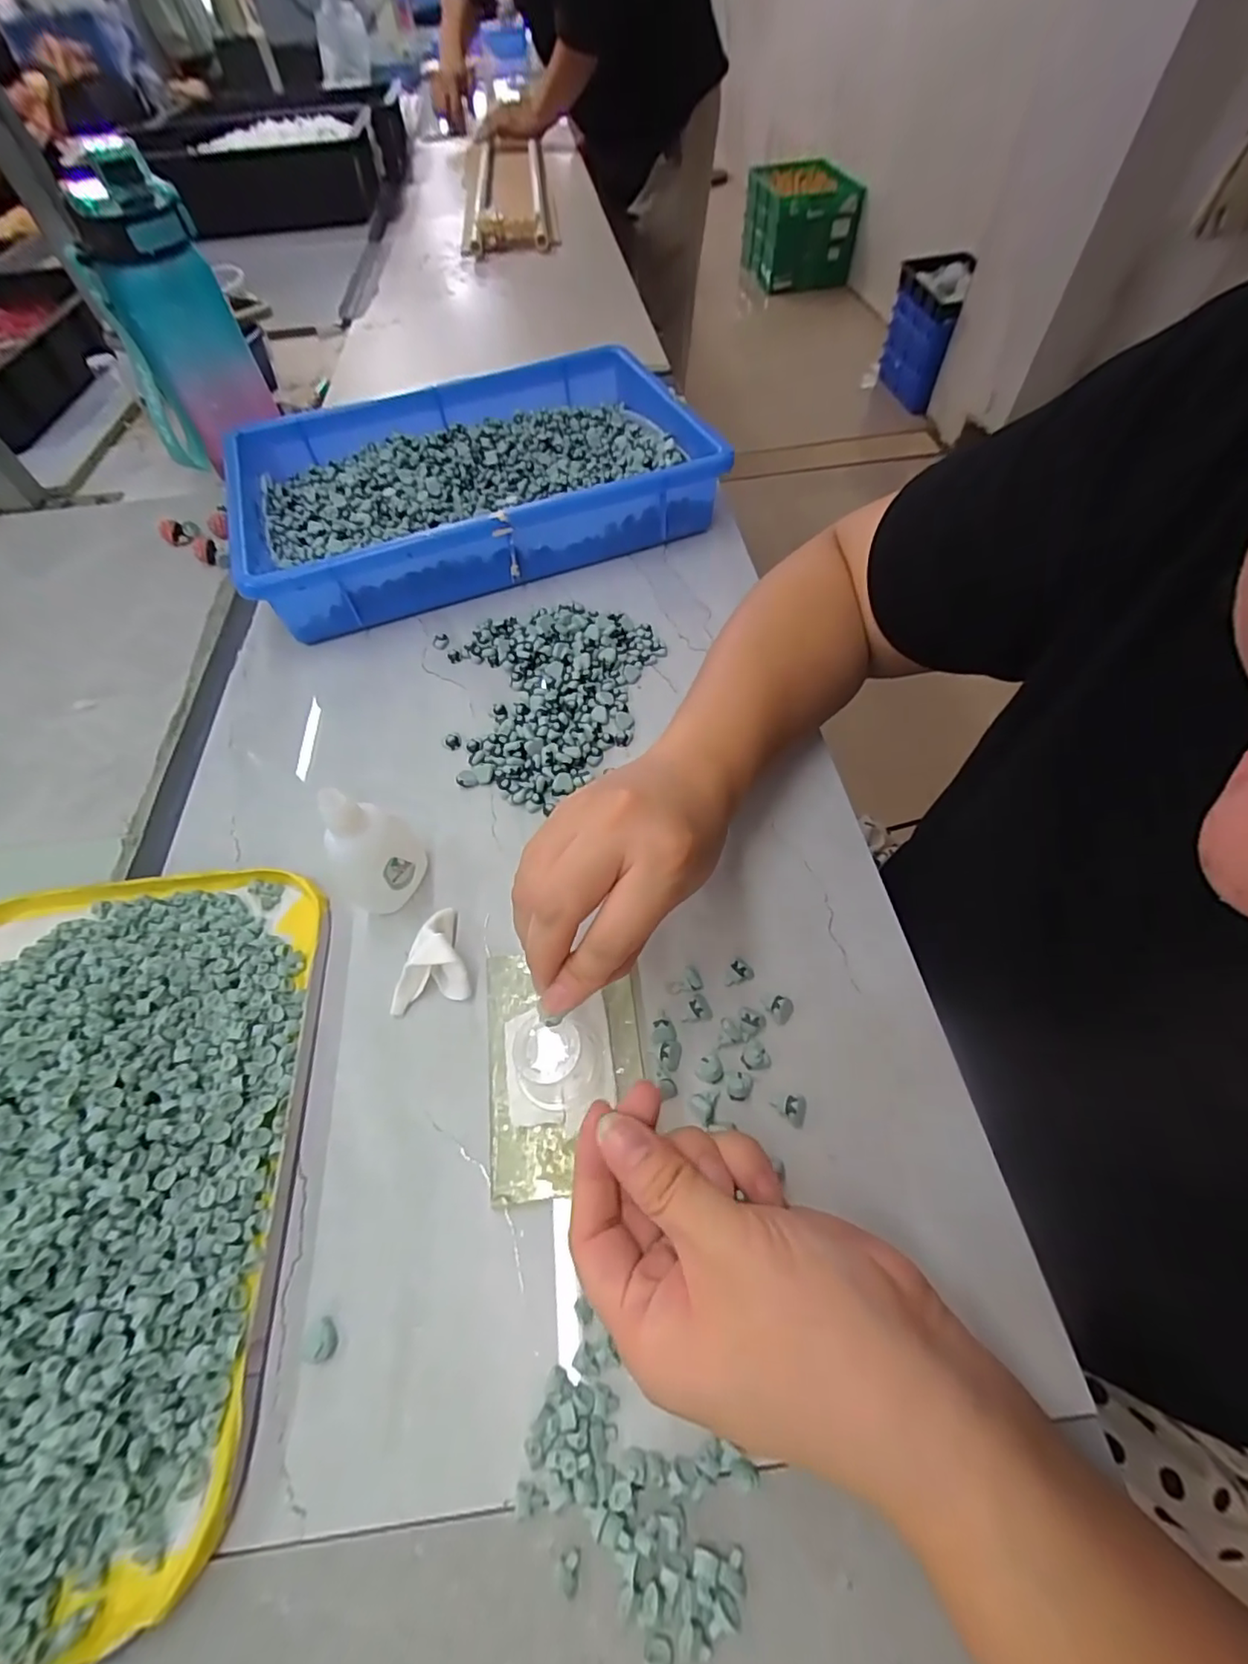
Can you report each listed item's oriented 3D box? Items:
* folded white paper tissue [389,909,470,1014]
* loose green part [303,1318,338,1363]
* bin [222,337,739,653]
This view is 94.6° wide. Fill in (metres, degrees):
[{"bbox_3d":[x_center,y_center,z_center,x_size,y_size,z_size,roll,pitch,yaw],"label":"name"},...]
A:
[{"bbox_3d":[-0.097,0.058,0.283,0.039,0.028,0.047,-12,58,-4],"label":"folded white paper tissue"},{"bbox_3d":[-0.114,0.191,0.216,0.011,0.006,0.011,-1,57,2],"label":"loose green part"},{"bbox_3d":[-0.126,-0.290,0.482,0.352,0.065,0.235,-21,59,-10],"label":"bin"}]

